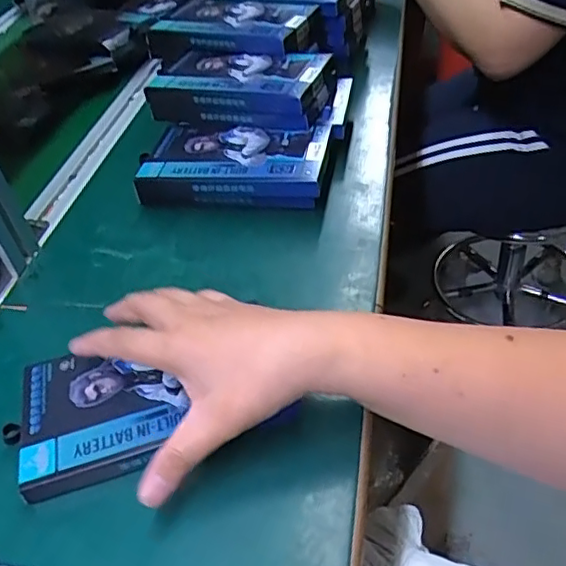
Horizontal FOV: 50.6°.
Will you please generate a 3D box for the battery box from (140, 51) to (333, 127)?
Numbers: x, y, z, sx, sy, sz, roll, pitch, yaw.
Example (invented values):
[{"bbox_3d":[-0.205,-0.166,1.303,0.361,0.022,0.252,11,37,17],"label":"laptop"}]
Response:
[{"bbox_3d":[-0.044,-0.195,0.594,0.174,0.040,0.095,8,45,19],"label":"battery box"}]

